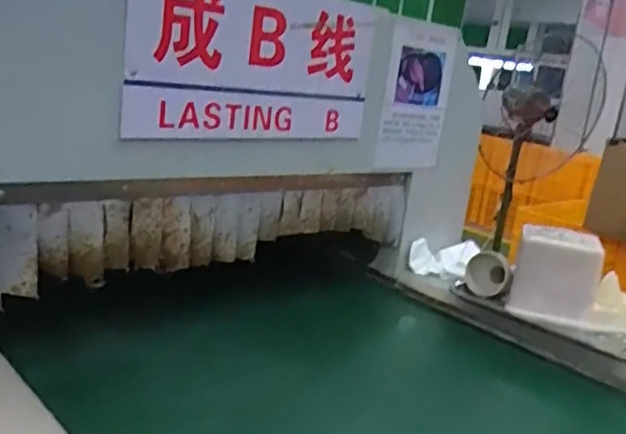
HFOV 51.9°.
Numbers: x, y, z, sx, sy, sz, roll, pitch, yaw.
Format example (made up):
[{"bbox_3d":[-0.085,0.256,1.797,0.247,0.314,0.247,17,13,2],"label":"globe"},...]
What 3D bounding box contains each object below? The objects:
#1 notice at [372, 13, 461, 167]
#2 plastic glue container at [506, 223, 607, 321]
[{"bbox_3d":[0.204,-0.229,1.239,0.200,0.285,0.011,-10,23,-43],"label":"notice"},{"bbox_3d":[0.450,0.110,1.200,0.145,0.160,0.100,12,13,16],"label":"plastic glue container"}]

